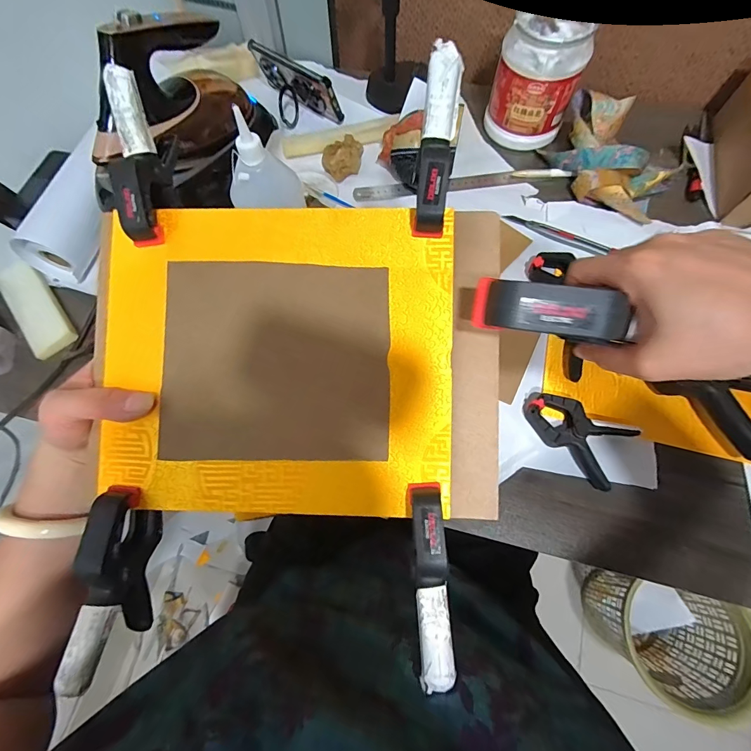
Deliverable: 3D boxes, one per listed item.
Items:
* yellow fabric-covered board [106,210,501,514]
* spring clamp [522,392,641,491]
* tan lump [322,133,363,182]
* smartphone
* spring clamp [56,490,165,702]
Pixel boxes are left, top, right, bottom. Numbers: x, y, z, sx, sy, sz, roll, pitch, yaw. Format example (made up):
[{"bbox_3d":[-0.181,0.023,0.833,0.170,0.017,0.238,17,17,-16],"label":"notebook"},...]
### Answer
[{"bbox_3d":[-0.055,-0.008,0.252,0.257,0.008,0.199,1,87,3],"label":"yellow fabric-covered board"},{"bbox_3d":[0.208,0.061,0.393,0.103,0.022,0.068,33,74,13],"label":"spring clamp"},{"bbox_3d":[-0.047,-0.319,0.543,0.060,0.042,0.053,-18,70,-4],"label":"tan lump"},{"bbox_3d":[-0.125,-0.454,0.570,0.154,0.077,0.018,38,88,16],"label":"smartphone"},{"bbox_3d":[-0.169,0.134,0.247,0.020,0.074,0.110,3,70,3],"label":"spring clamp"}]

